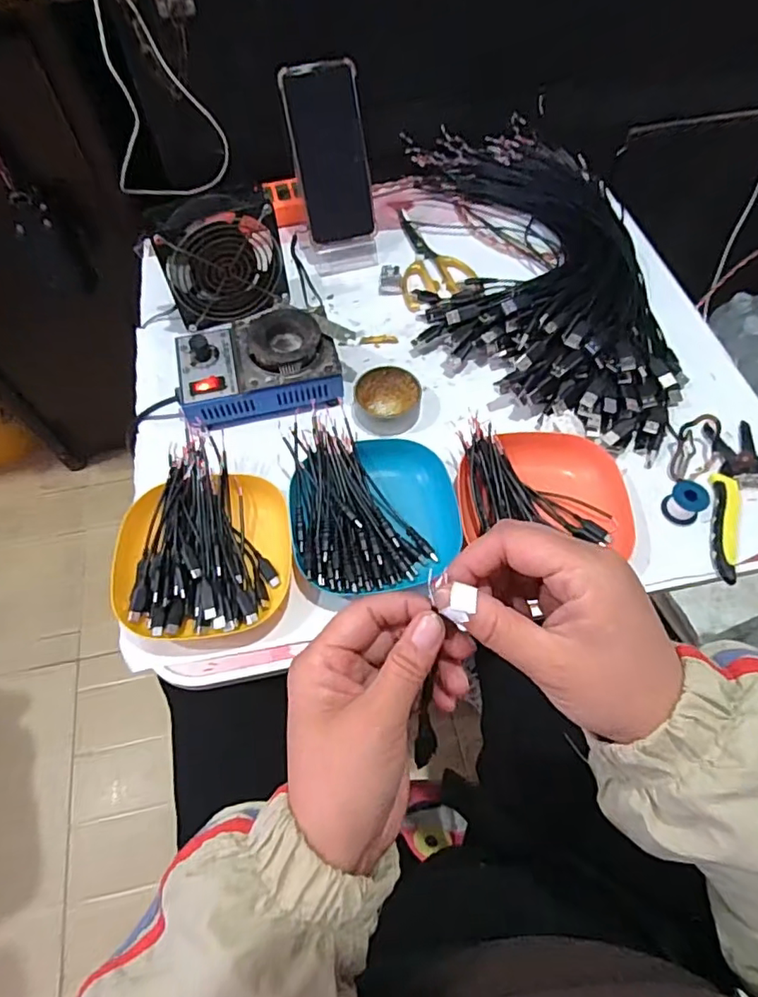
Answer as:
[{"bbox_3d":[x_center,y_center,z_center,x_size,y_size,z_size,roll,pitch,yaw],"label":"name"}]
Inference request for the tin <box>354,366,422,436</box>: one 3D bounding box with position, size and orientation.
[{"bbox_3d":[0.010,-0.095,0.545,0.062,0.025,0.062,0,62,0],"label":"tin"}]

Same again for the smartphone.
[{"bbox_3d":[-0.051,-0.370,0.609,0.080,0.167,0.009,-14,30,-7],"label":"smartphone"}]

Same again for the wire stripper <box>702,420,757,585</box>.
[{"bbox_3d":[0.334,-0.003,0.491,0.117,0.016,0.153,-3,62,-1],"label":"wire stripper"}]

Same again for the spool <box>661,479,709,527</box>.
[{"bbox_3d":[0.265,0.002,0.483,0.035,0.021,0.031,-36,67,-17],"label":"spool"}]

